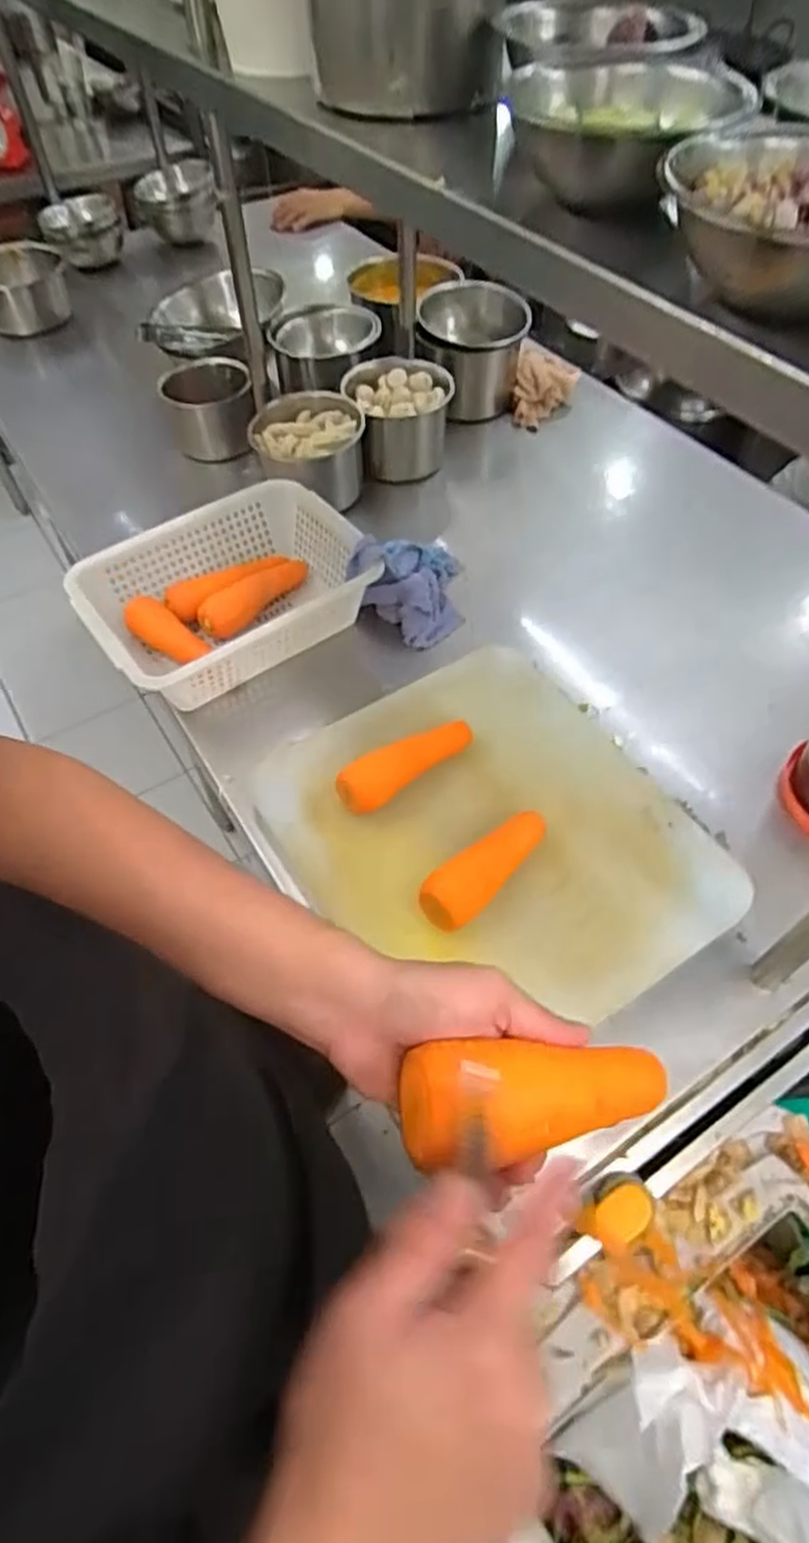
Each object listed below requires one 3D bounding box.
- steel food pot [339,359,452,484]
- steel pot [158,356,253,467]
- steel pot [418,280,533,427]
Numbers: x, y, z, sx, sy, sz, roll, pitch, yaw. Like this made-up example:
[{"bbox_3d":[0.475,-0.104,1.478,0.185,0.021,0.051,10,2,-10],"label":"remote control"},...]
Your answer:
[{"bbox_3d":[-0.006,-0.501,1.052,0.136,0.111,0.153,-12,56,-7],"label":"steel food pot"},{"bbox_3d":[-0.285,-0.531,1.087,0.128,0.098,0.160,-4,55,-2],"label":"steel pot"},{"bbox_3d":[0.105,-0.649,1.148,0.162,0.138,0.197,2,55,3],"label":"steel pot"}]

